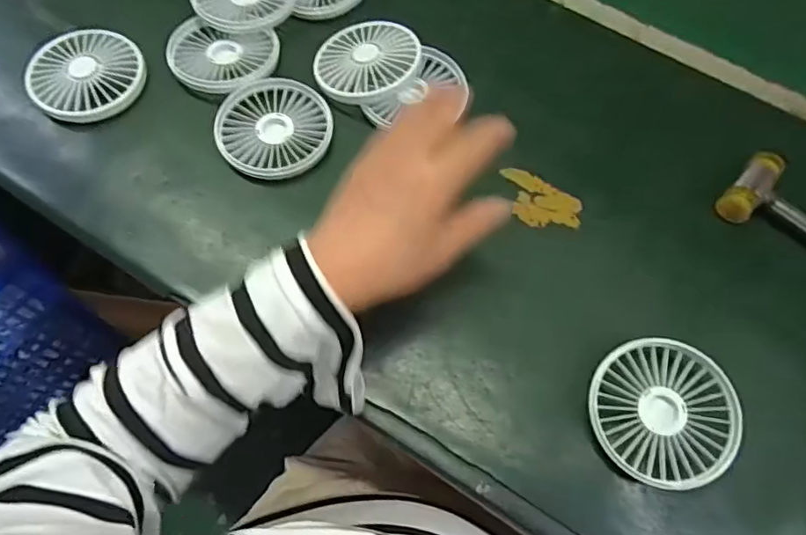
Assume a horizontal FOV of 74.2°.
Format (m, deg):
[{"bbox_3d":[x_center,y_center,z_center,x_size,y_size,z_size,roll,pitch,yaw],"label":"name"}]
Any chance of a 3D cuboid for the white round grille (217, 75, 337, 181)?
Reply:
[{"bbox_3d":[-0.101,-0.113,0.424,0.090,0.009,0.089,0,68,-1],"label":"white round grille"}]

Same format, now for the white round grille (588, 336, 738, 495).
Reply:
[{"bbox_3d":[0.163,0.092,0.338,0.087,0.024,0.087,0,68,-1],"label":"white round grille"}]

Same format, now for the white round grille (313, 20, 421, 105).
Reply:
[{"bbox_3d":[-0.029,-0.171,0.438,0.086,0.008,0.084,-5,64,10],"label":"white round grille"}]

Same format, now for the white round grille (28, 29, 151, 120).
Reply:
[{"bbox_3d":[-0.258,-0.157,0.435,0.086,0.018,0.090,0,68,-1],"label":"white round grille"}]

